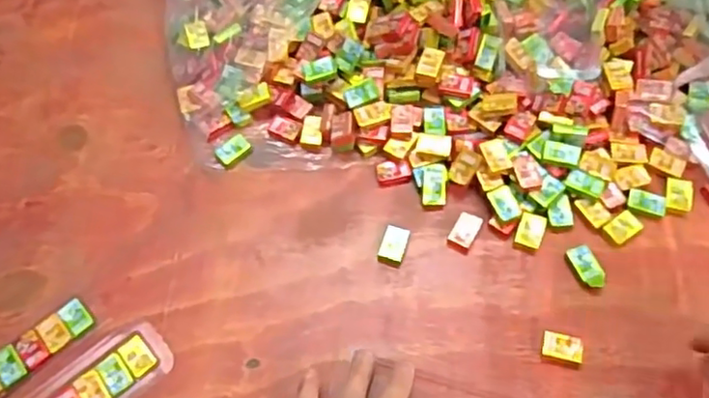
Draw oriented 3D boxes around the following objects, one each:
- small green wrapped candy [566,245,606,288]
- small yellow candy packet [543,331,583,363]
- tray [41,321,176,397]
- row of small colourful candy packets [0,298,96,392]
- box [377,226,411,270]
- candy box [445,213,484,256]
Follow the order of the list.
[{"bbox_3d":[0.161,0.047,0.425,0.017,0.010,0.031,-24,65,-9],"label":"small green wrapped candy"},{"bbox_3d":[0.136,0.097,0.403,0.026,0.012,0.015,13,65,9],"label":"small yellow candy packet"},{"bbox_3d":[-0.182,0.131,0.399,0.132,0.009,0.039,-36,68,-15],"label":"tray"},{"bbox_3d":[-0.229,0.111,0.409,0.116,0.009,0.026,-37,68,-15],"label":"row of small colourful candy packets"},{"bbox_3d":[0.028,0.034,0.443,0.018,0.007,0.028,15,65,9],"label":"box"},{"bbox_3d":[0.080,0.024,0.445,0.017,0.011,0.027,27,68,15],"label":"candy box"}]

